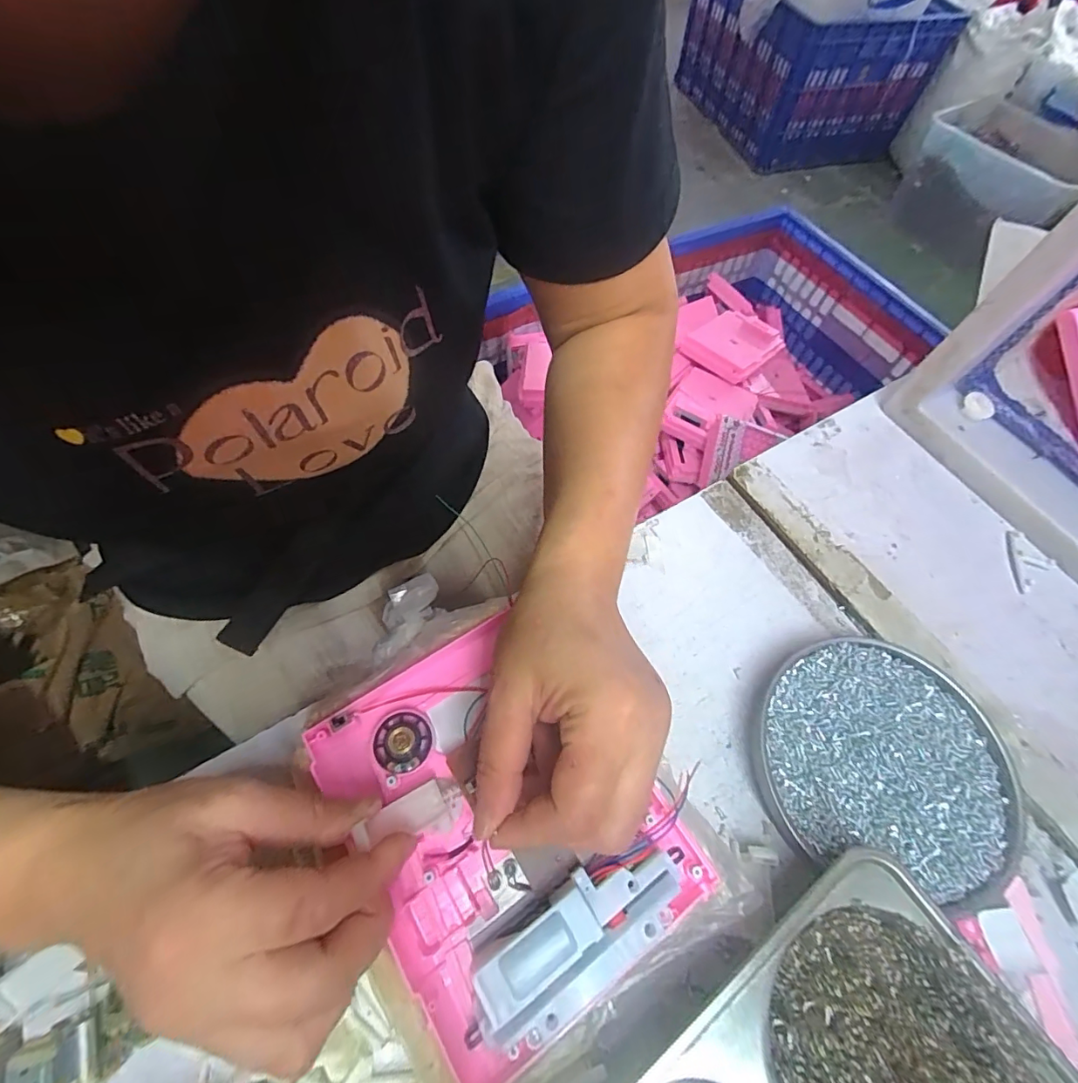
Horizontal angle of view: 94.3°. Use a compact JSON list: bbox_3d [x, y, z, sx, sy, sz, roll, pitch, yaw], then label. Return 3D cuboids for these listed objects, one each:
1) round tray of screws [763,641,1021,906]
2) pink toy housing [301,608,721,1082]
[{"bbox_3d":[0.192,0.121,0.284,0.129,0.022,0.120,1,62,-1],"label":"round tray of screws"},{"bbox_3d":[-0.020,0.122,0.230,0.135,0.040,0.167,-32,67,-17],"label":"pink toy housing"}]

